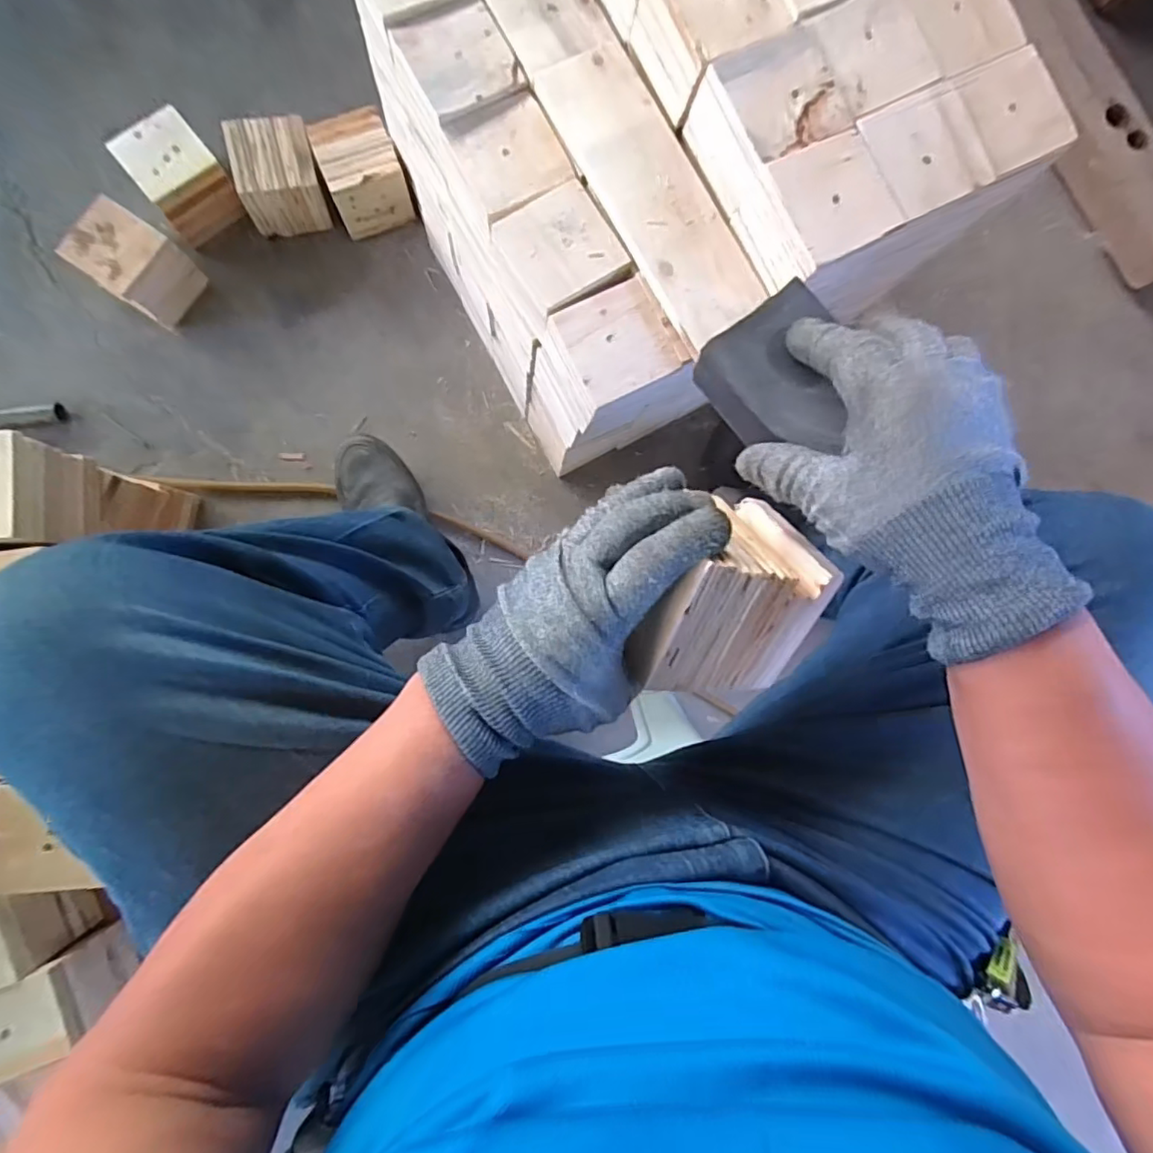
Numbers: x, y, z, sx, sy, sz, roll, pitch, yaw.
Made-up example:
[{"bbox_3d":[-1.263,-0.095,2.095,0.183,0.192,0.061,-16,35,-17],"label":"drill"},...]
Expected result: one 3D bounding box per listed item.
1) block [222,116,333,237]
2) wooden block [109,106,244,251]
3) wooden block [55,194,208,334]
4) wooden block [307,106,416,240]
[{"bbox_3d":[-0.383,-0.517,0.780,0.099,0.091,0.102,-13,89,-6],"label":"block"},{"bbox_3d":[-0.500,-0.503,0.764,0.096,0.091,0.108,-37,91,-6],"label":"wooden block"},{"bbox_3d":[-0.546,-0.385,0.745,0.105,0.092,0.093,30,85,-3],"label":"wooden block"},{"bbox_3d":[-0.281,-0.528,0.785,0.094,0.092,0.113,-21,90,-6],"label":"wooden block"}]

